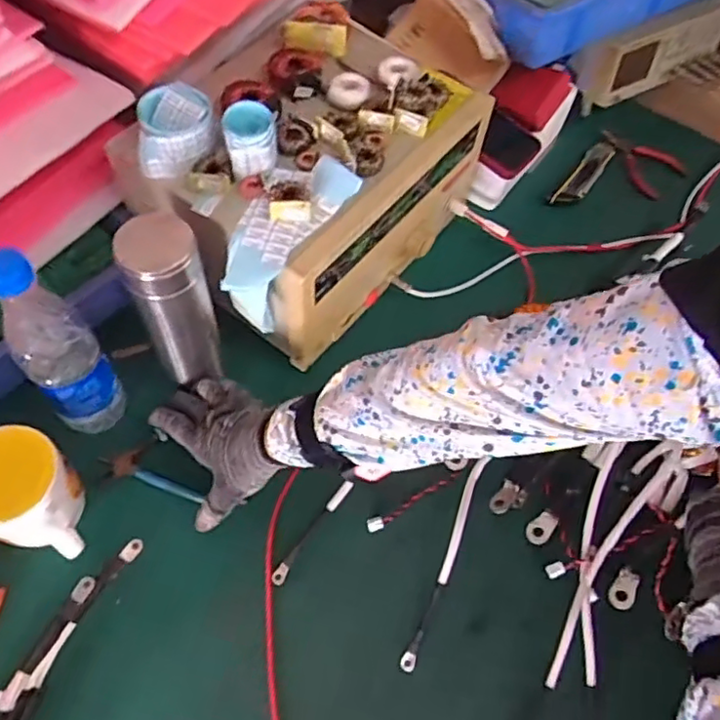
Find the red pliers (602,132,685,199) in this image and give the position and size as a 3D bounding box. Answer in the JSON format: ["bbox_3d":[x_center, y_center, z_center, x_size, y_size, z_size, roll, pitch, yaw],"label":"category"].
[{"bbox_3d":[0.377,-0.272,0.838,0.069,0.020,0.112,-35,68,-22],"label":"red pliers"}]

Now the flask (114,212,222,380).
[{"bbox_3d":[-0.162,-0.047,0.550,0.062,0.177,0.055,-14,62,-12],"label":"flask"}]

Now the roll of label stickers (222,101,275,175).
[{"bbox_3d":[-0.096,-0.196,0.557,0.046,0.045,0.047,-9,61,-9],"label":"roll of label stickers"}]

